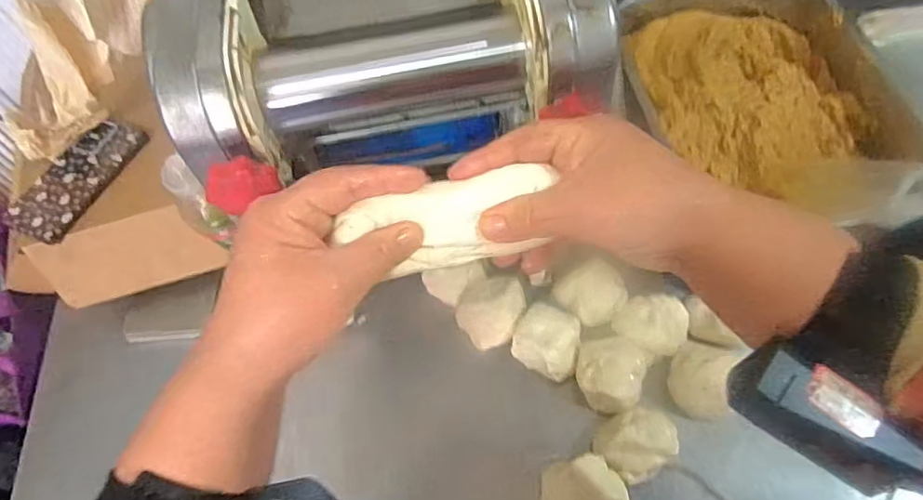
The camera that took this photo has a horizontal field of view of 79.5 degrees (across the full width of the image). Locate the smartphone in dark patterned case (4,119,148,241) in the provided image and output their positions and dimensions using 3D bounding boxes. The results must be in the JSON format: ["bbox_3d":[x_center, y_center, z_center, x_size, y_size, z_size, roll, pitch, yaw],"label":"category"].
[{"bbox_3d":[-0.442,-0.085,0.641,0.071,0.019,0.163,23,63,17],"label":"smartphone in dark patterned case"}]

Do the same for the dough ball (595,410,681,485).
[{"bbox_3d":[0.160,0.177,0.513,0.062,0.038,0.060,-2,59,3],"label":"dough ball"}]

